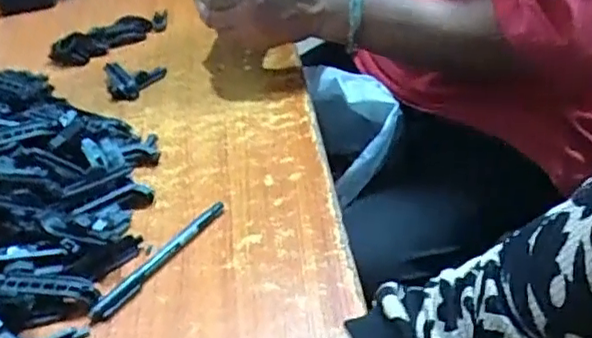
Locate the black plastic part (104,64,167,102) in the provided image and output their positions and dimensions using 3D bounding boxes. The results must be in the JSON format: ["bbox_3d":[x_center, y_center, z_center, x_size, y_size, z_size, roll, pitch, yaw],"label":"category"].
[{"bbox_3d":[-0.180,-0.102,0.709,0.064,0.017,0.075,-18,38,-13],"label":"black plastic part"}]

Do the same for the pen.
[{"bbox_3d":[-0.102,0.067,0.479,0.014,0.009,0.134,18,44,30],"label":"pen"}]

